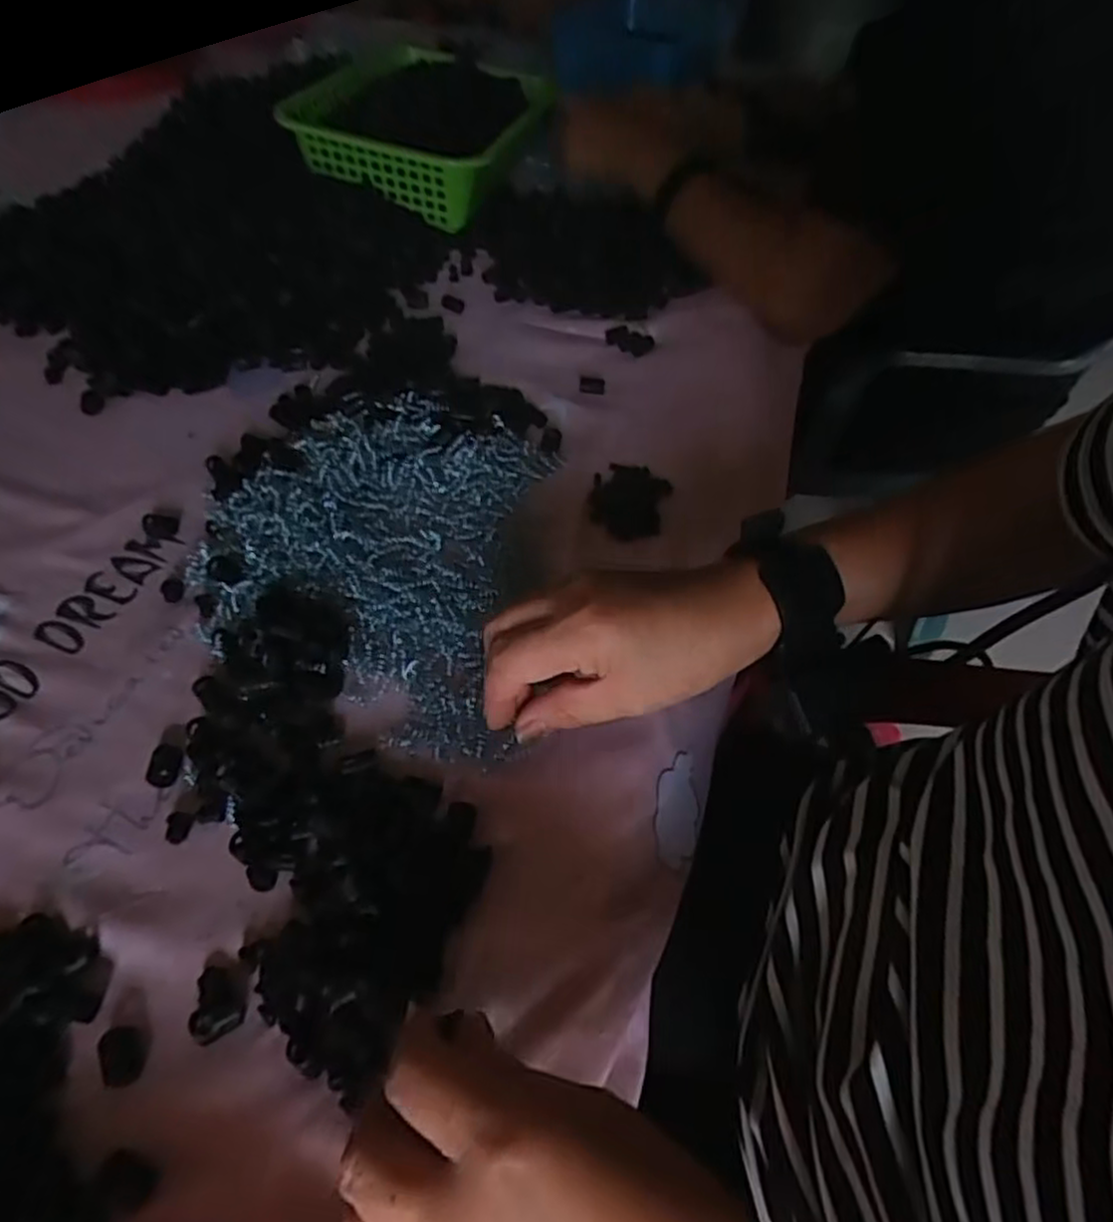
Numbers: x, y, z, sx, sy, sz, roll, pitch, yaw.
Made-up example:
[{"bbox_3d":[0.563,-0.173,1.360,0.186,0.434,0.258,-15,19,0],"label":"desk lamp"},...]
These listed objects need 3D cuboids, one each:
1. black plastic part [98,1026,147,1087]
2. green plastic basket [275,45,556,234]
[{"bbox_3d":[-0.175,0.179,0.295,0.016,0.008,0.021,-15,54,-12],"label":"black plastic part"},{"bbox_3d":[-0.136,-0.519,0.793,0.221,0.082,0.279,13,53,9],"label":"green plastic basket"}]

